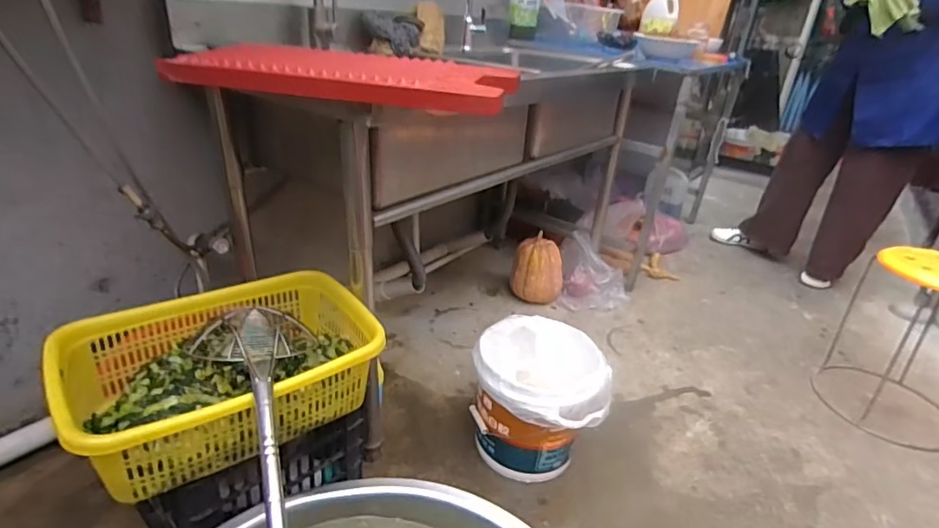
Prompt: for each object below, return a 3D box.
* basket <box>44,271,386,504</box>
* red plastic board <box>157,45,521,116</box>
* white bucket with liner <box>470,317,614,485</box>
[{"bbox_3d":[-0.377,0.157,0.815,0.430,0.146,0.298,-11,30,-33],"label":"basket"},{"bbox_3d":[-0.184,-0.294,0.798,0.499,0.045,0.204,11,25,9],"label":"red plastic board"},{"bbox_3d":[0.152,0.302,1.125,0.267,0.265,0.245,3,28,-2],"label":"white bucket with liner"}]

